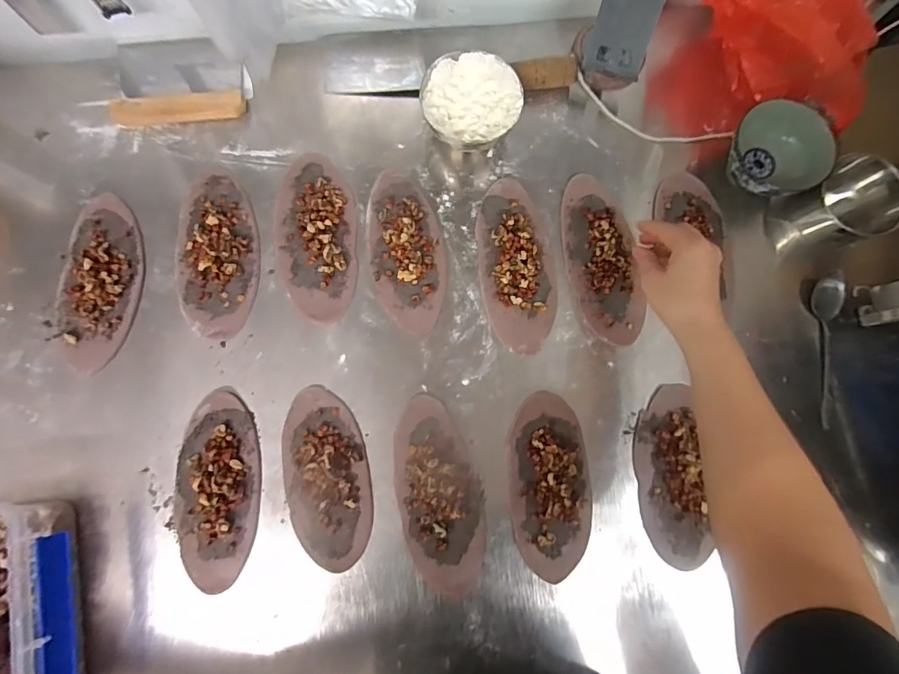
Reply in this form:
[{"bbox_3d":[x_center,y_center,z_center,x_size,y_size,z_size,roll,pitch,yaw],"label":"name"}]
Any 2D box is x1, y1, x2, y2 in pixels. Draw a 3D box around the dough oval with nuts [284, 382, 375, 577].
[{"bbox_3d":[-0.134,0.150,0.472,0.087,0.018,0.188,-10,82,-3],"label":"dough oval with nuts"}]

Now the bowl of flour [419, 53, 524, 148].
[{"bbox_3d":[0.025,-0.272,0.523,0.113,0.053,0.110,0,81,-2],"label":"bowl of flour"}]

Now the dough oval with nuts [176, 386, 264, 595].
[{"bbox_3d":[-0.249,0.160,0.468,0.084,0.020,0.202,0,81,-2],"label":"dough oval with nuts"}]

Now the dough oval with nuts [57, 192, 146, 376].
[{"bbox_3d":[-0.398,-0.066,0.498,0.086,0.018,0.201,4,81,-1],"label":"dough oval with nuts"}]

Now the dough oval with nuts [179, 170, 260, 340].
[{"bbox_3d":[-0.269,-0.097,0.508,0.087,0.014,0.194,-6,81,-3],"label":"dough oval with nuts"}]

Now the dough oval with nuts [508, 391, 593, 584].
[{"bbox_3d":[0.111,0.160,0.477,0.086,0.019,0.191,-2,81,-2],"label":"dough oval with nuts"}]

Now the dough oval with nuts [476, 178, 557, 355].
[{"bbox_3d":[0.080,-0.086,0.516,0.084,0.018,0.204,-8,82,-3],"label":"dough oval with nuts"}]

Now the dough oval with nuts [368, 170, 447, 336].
[{"bbox_3d":[-0.050,-0.103,0.513,0.085,0.020,0.193,-9,82,-3],"label":"dough oval with nuts"}]

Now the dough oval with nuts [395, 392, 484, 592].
[{"bbox_3d":[-0.011,0.168,0.472,0.088,0.017,0.204,-10,82,-3],"label":"dough oval with nuts"}]

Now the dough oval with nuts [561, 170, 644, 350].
[{"bbox_3d":[0.180,-0.095,0.516,0.080,0.020,0.205,-8,82,-3],"label":"dough oval with nuts"}]

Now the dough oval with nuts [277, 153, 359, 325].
[{"bbox_3d":[-0.156,-0.119,0.513,0.091,0.016,0.199,-4,81,-2],"label":"dough oval with nuts"}]

